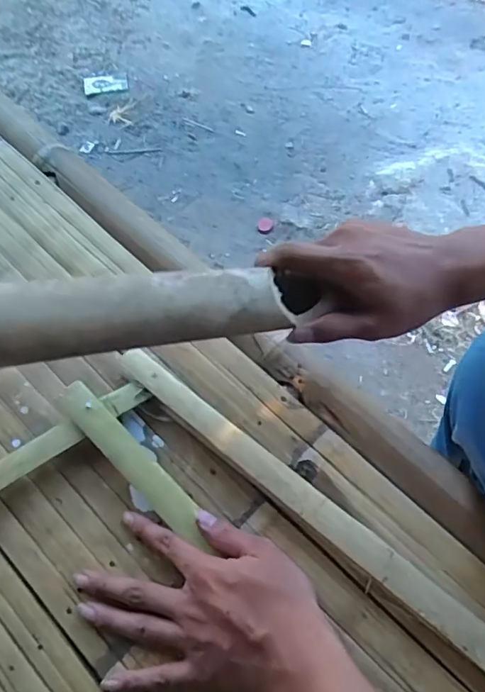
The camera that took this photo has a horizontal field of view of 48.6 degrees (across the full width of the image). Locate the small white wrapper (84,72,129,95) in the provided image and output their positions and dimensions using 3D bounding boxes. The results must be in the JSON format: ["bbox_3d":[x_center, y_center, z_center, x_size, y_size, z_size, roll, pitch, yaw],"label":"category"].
[{"bbox_3d":[-0.417,-0.804,1.638,0.131,0.006,0.075,-11,63,-6],"label":"small white wrapper"}]

